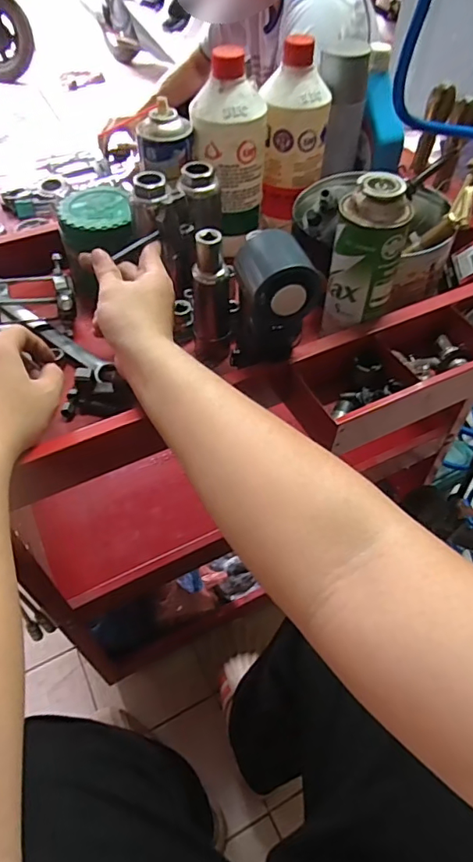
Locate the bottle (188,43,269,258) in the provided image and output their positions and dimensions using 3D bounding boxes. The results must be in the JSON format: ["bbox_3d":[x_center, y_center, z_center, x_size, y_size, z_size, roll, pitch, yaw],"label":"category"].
[{"bbox_3d":[-0.007,-0.329,0.628,0.075,0.200,0.077,25,56,18],"label":"bottle"}]

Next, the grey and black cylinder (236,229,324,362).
[{"bbox_3d":[0.031,-0.105,0.453,0.057,0.117,0.076,-10,53,-8],"label":"grey and black cylinder"}]

